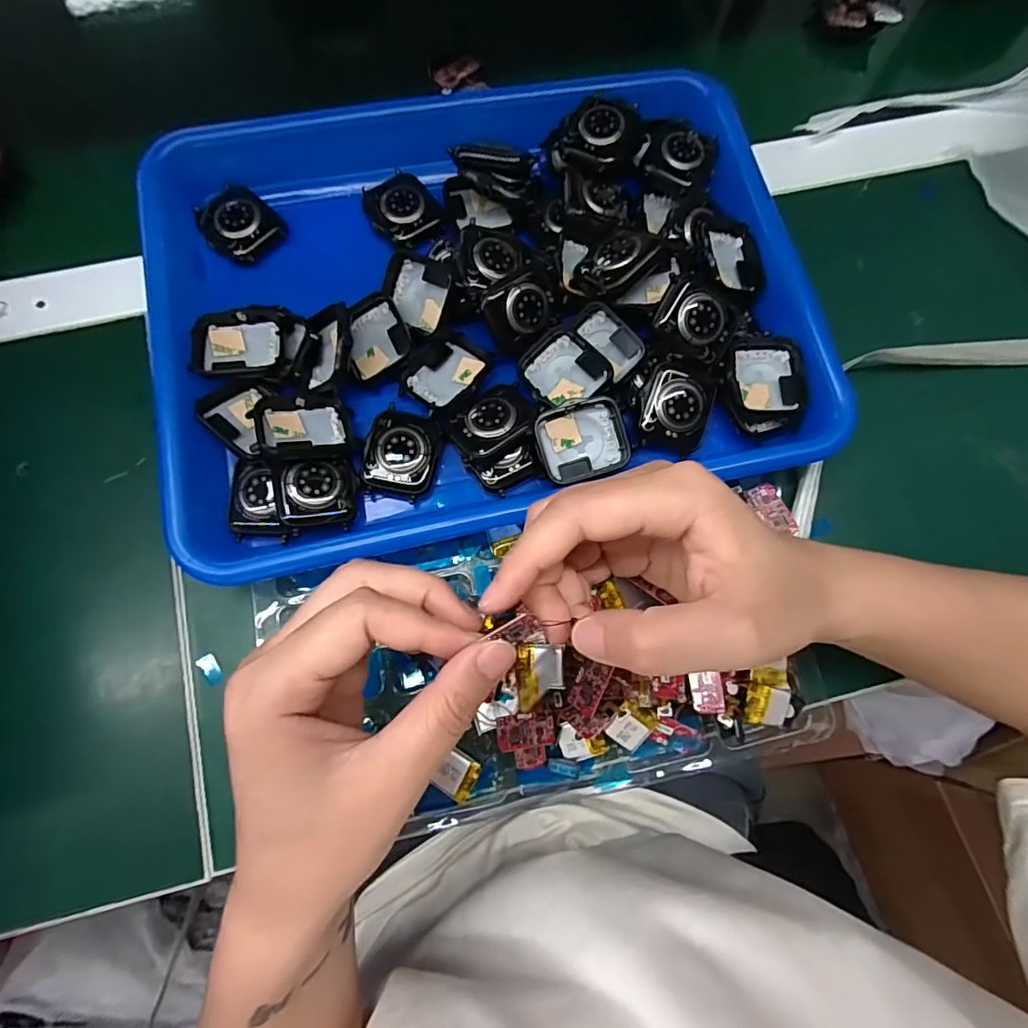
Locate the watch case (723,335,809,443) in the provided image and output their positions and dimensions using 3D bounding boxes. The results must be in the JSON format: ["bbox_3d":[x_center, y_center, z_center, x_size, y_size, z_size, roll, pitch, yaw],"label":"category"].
[{"bbox_3d":[0.127,-0.065,0.270,0.040,0.013,0.053,-1,76,-1],"label":"watch case"}]

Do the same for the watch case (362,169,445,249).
[{"bbox_3d":[-0.063,-0.171,0.293,0.036,0.007,0.043,-33,79,-9],"label":"watch case"}]

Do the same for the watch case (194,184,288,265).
[{"bbox_3d":[-0.151,-0.160,0.286,0.043,0.013,0.038,43,79,9],"label":"watch case"}]

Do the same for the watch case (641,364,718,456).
[{"bbox_3d":[0.082,-0.053,0.266,0.034,0.011,0.043,14,90,-6],"label":"watch case"}]

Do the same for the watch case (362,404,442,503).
[{"bbox_3d":[-0.056,-0.031,0.259,0.034,0.009,0.043,8,76,1],"label":"watch case"}]

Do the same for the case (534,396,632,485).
[{"bbox_3d":[0.033,-0.036,0.253,0.042,0.011,0.036,-15,87,-4],"label":"case"}]

